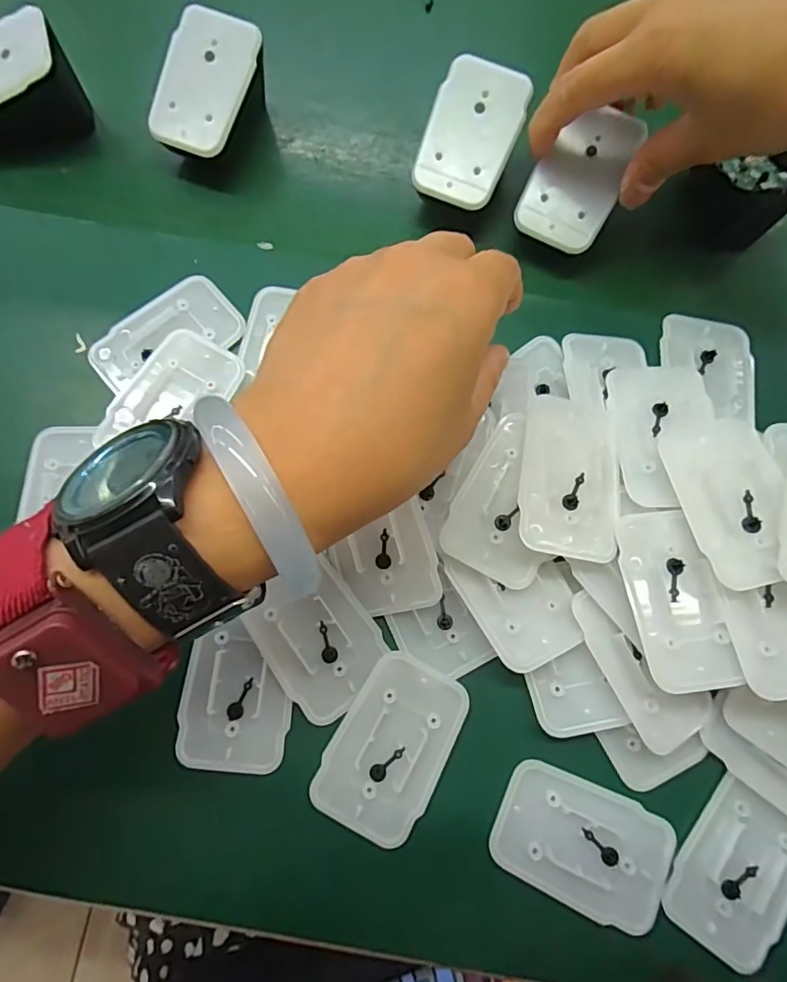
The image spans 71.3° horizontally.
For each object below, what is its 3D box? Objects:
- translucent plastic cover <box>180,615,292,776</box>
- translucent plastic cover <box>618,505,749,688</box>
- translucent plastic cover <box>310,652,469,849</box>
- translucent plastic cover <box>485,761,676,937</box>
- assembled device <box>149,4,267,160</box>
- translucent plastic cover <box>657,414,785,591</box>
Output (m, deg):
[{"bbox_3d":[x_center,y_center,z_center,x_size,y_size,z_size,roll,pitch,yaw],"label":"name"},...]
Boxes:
[{"bbox_3d":[-0.065,0.085,0.227,0.045,0.004,0.056,8,75,-1],"label":"translucent plastic cover"},{"bbox_3d":[0.109,0.042,0.213,0.033,0.005,0.068,-8,75,-2],"label":"translucent plastic cover"},{"bbox_3d":[-0.001,0.104,0.223,0.043,0.005,0.067,27,76,4],"label":"translucent plastic cover"},{"bbox_3d":[0.076,0.140,0.217,0.068,0.004,0.044,25,76,4],"label":"translucent plastic cover"},{"bbox_3d":[-0.096,-0.204,0.291,0.050,0.046,0.068,21,75,3],"label":"assembled device"},{"bbox_3d":[0.137,0.002,0.219,0.042,0.007,0.070,-12,64,3],"label":"translucent plastic cover"}]

